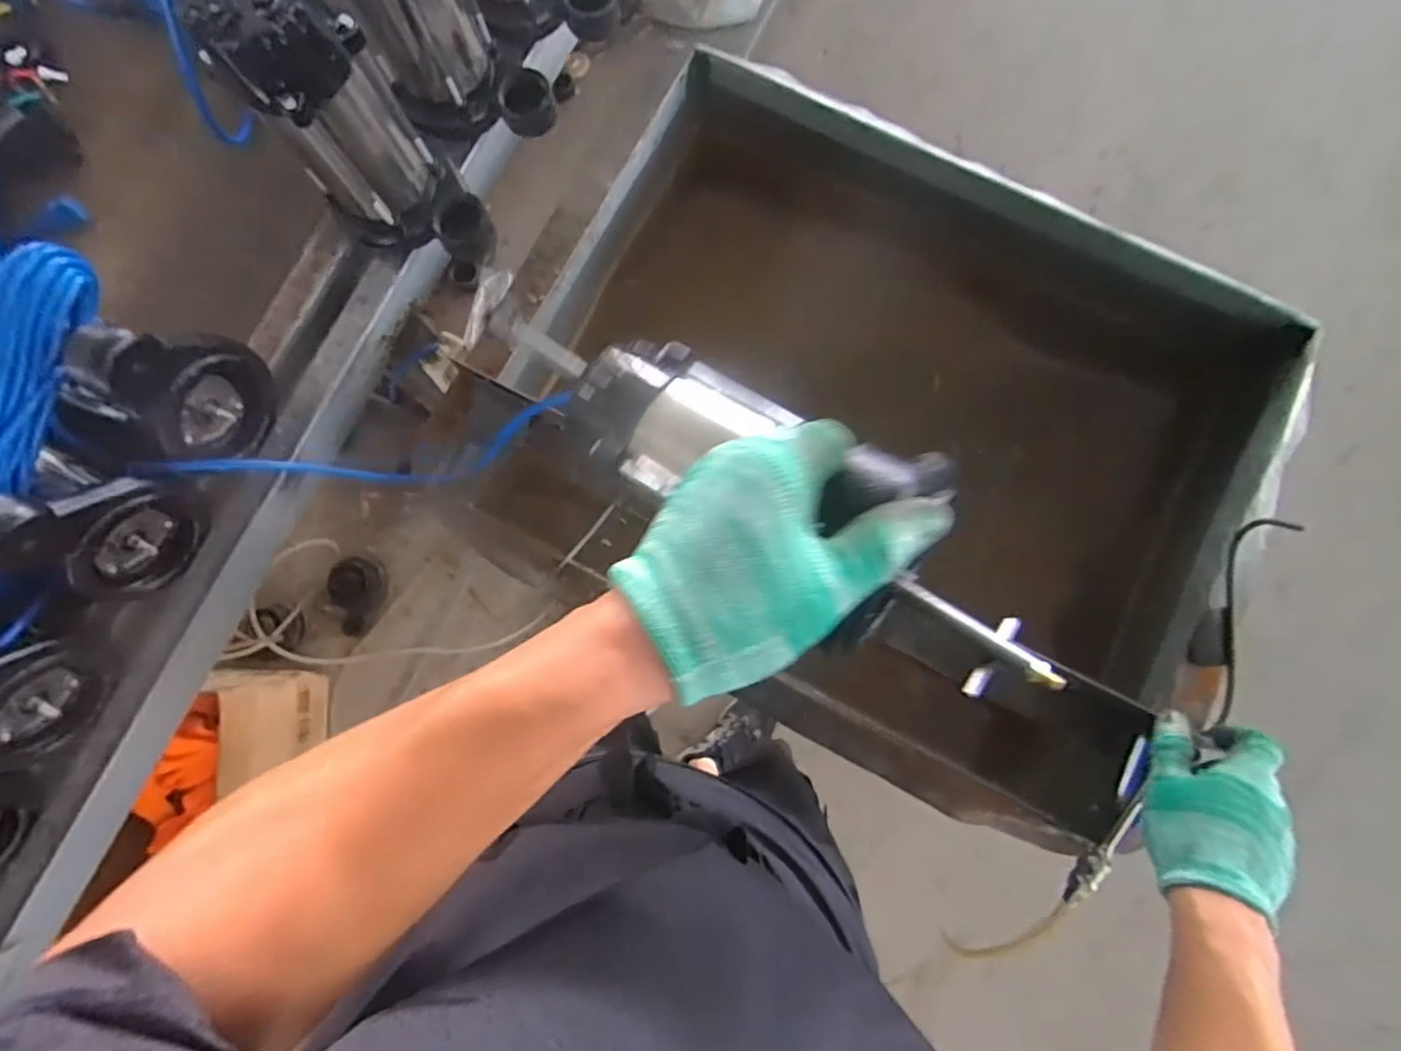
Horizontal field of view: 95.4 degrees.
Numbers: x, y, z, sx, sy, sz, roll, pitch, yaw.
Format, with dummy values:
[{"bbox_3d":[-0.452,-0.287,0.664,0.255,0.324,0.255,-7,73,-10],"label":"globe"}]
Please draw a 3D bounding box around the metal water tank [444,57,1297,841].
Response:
[{"bbox_3d":[0.179,-0.096,0.740,0.720,0.268,0.590,29,84,6],"label":"metal water tank"}]

